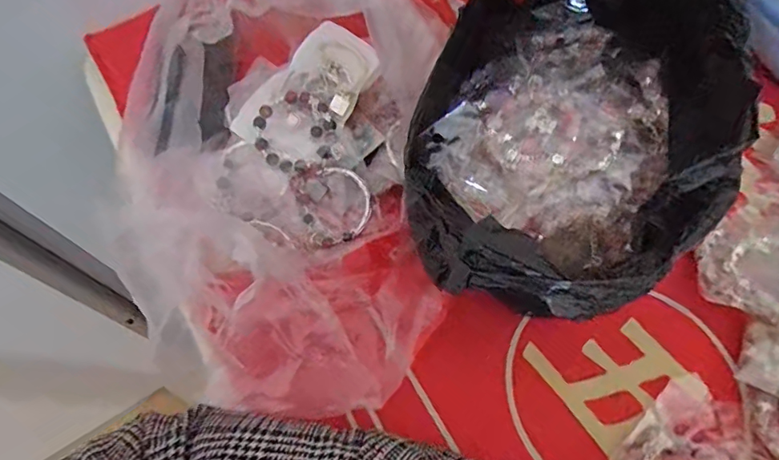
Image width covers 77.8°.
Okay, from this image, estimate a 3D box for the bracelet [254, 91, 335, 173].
[{"bbox_3d":[-0.067,-0.071,0.346,0.057,0.013,0.057,0,81,-1],"label":"bracelet"}]

